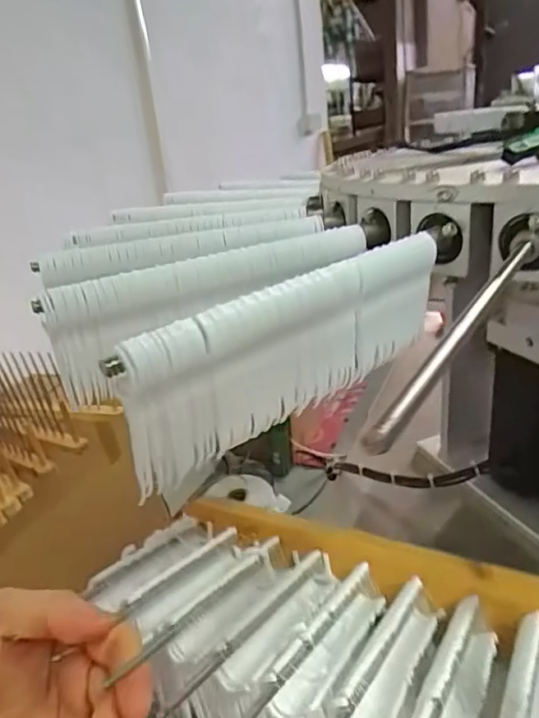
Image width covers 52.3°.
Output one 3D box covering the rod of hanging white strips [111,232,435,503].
[{"bbox_3d":[0.020,-0.005,0.280,0.202,0.073,0.019,-24,28,-34],"label":"rod of hanging white strips"}]

